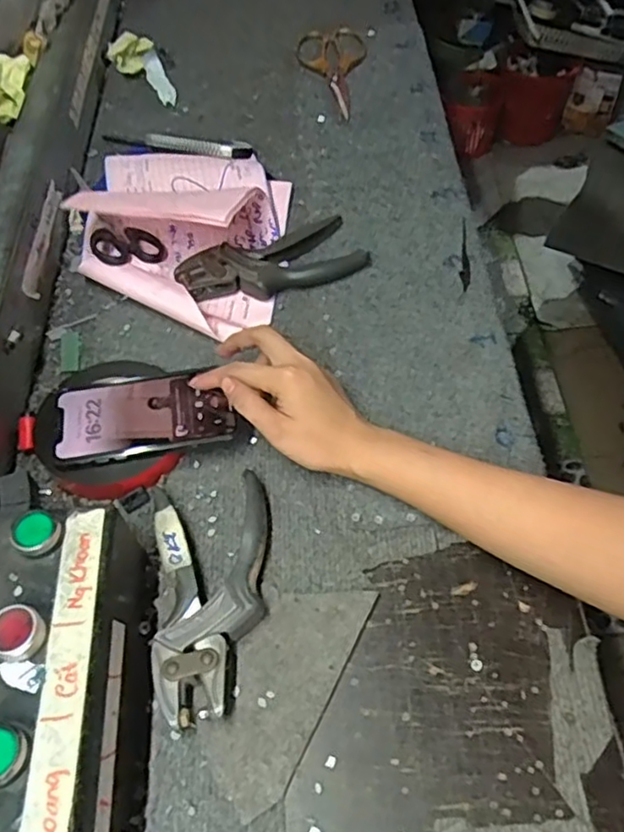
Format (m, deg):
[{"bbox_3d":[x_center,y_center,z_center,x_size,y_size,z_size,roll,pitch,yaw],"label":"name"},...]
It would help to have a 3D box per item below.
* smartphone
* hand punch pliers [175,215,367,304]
[{"bbox_3d":[-0.131,-0.003,0.516,0.133,0.008,0.073,-8,57,-7],"label":"smartphone"},{"bbox_3d":[-0.036,-0.145,0.624,0.171,0.020,0.072,-21,56,-10],"label":"hand punch pliers"}]

